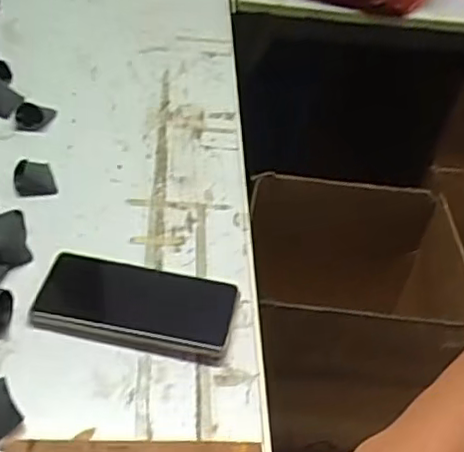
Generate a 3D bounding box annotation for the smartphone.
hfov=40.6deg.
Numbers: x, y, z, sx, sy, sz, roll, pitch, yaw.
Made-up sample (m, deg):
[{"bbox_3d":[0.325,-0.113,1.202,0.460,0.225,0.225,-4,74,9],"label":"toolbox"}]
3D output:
[{"bbox_3d":[-0.079,0.066,0.526,0.161,0.013,0.081,11,42,4],"label":"smartphone"}]

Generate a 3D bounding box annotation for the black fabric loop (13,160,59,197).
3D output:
[{"bbox_3d":[-0.196,-0.049,0.623,0.039,0.013,0.038,-6,44,-14],"label":"black fabric loop"}]

